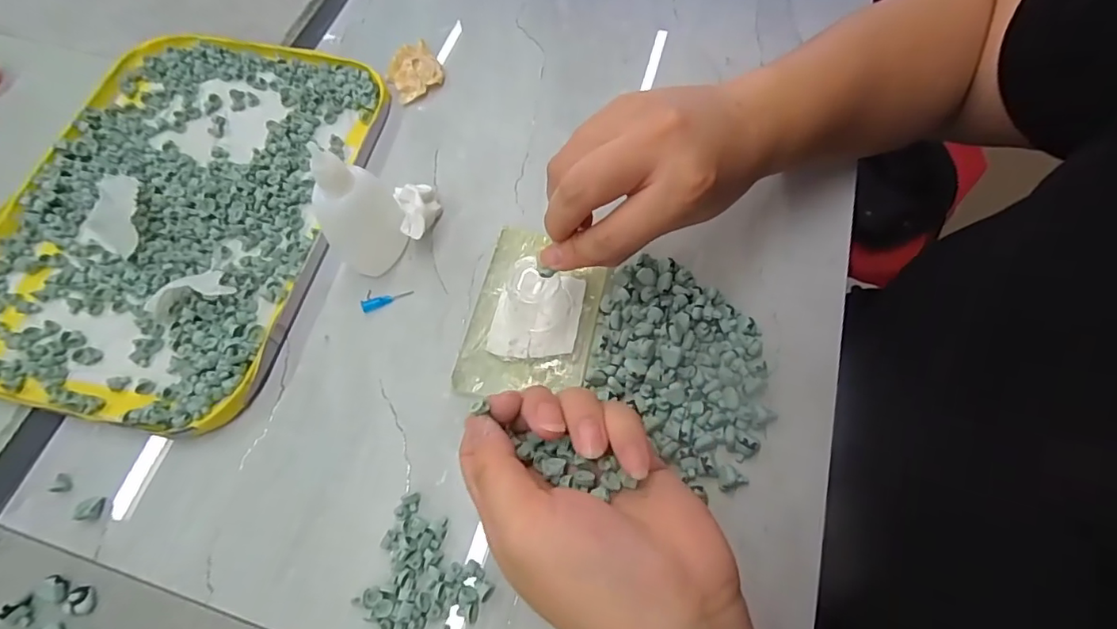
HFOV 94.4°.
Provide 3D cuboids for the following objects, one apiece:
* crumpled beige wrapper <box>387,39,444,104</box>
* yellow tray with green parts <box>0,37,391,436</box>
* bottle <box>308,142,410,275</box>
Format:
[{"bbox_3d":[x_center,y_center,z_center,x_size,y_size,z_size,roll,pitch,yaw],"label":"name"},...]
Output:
[{"bbox_3d":[-0.106,-0.178,0.376,0.037,0.010,0.042,-31,68,-12],"label":"crumpled beige wrapper"},{"bbox_3d":[-0.240,-0.074,0.327,0.200,0.020,0.271,11,66,7],"label":"yellow tray with green parts"},{"bbox_3d":[-0.115,-0.066,0.285,0.042,0.079,0.052,-30,68,-12],"label":"bottle"}]

